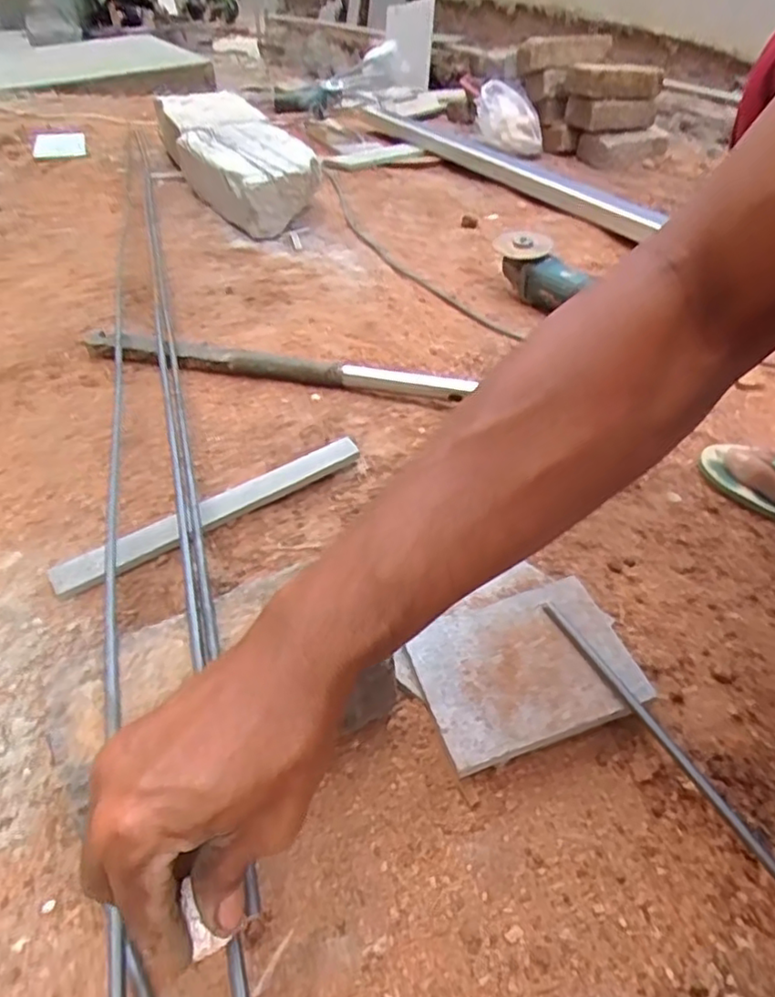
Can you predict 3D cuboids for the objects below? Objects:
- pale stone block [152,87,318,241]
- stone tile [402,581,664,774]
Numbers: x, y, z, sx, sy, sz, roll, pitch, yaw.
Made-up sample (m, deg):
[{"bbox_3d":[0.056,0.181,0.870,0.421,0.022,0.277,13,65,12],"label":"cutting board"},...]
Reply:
[{"bbox_3d":[-0.324,-0.722,1.360,0.217,0.117,0.750,-20,44,-17],"label":"pale stone block"},{"bbox_3d":[0.102,0.123,0.478,0.153,0.006,0.111,-16,52,-11],"label":"stone tile"}]

